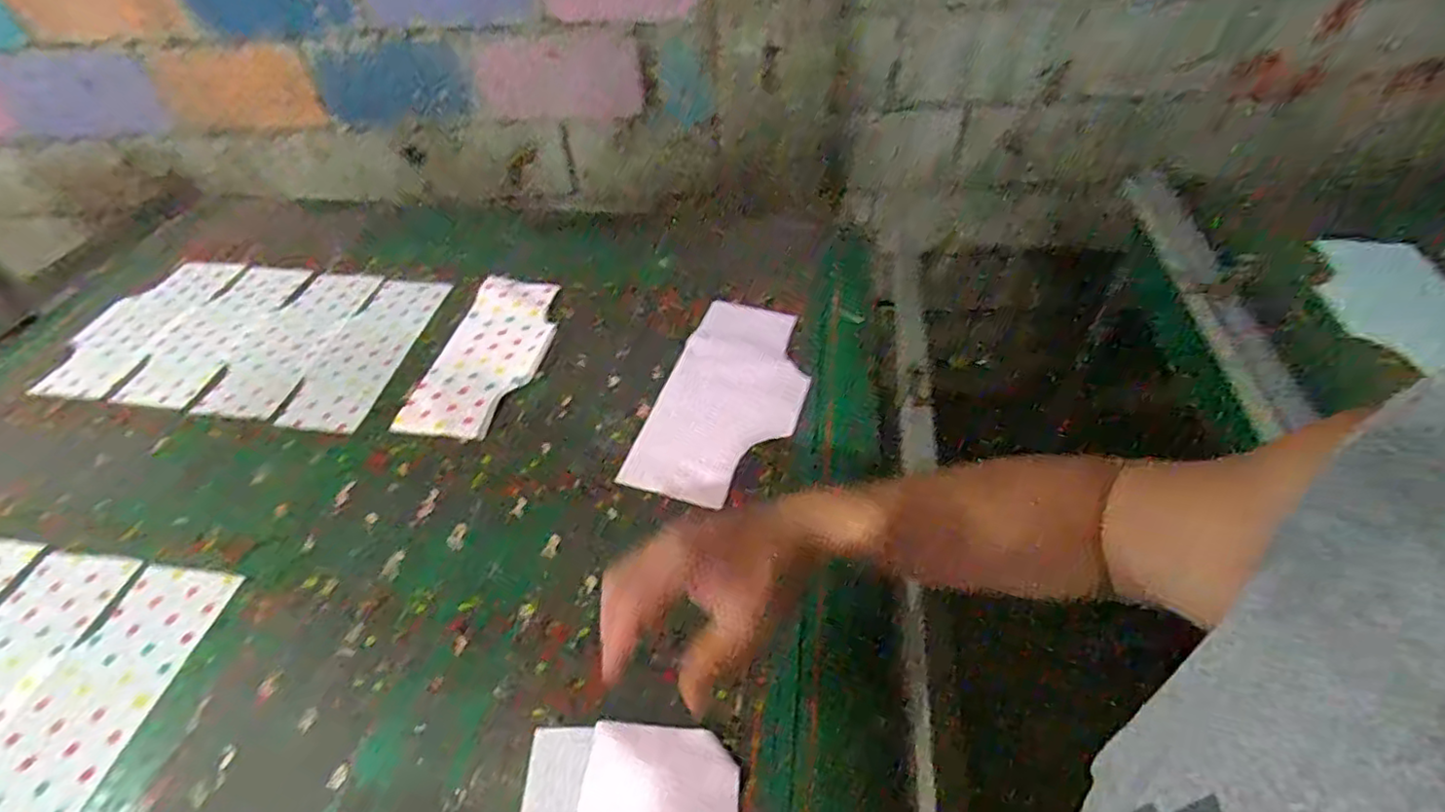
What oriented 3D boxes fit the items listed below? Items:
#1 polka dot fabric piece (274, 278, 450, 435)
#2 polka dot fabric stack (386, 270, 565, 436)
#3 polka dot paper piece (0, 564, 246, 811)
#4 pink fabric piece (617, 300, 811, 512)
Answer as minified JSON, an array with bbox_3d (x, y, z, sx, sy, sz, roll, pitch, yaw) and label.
[{"bbox_3d":[-0.479,-0.078,0.850,0.129,0.013,0.296,-1,44,7],"label":"polka dot fabric piece"},{"bbox_3d":[-0.298,-0.075,0.819,0.141,0.007,0.283,2,48,7],"label":"polka dot fabric stack"},{"bbox_3d":[-0.543,0.266,0.527,0.113,0.008,0.280,3,48,9],"label":"polka dot paper piece"},{"bbox_3d":[0.013,-0.020,0.745,0.157,0.017,0.298,10,50,15],"label":"pink fabric piece"}]

